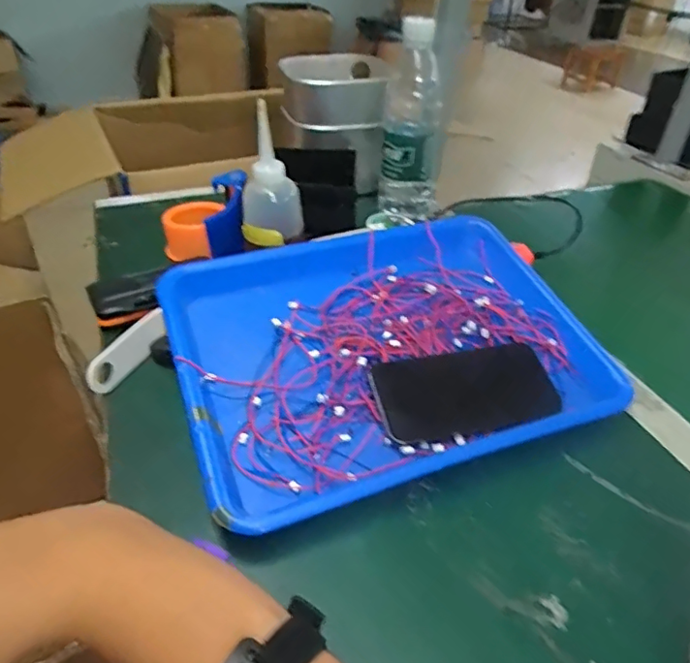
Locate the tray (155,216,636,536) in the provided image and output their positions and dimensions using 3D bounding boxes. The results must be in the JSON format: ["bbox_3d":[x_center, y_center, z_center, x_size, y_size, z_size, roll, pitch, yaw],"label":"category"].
[{"bbox_3d":[0.033,0.008,0.453,0.330,0.032,0.244,-14,54,-18],"label":"tray"}]

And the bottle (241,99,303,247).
[{"bbox_3d":[-0.074,-0.151,0.539,0.052,0.126,0.042,16,40,17],"label":"bottle"}]

